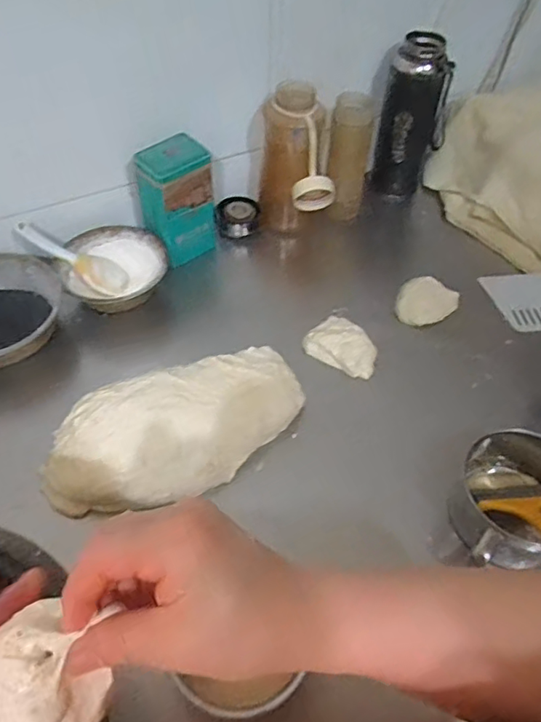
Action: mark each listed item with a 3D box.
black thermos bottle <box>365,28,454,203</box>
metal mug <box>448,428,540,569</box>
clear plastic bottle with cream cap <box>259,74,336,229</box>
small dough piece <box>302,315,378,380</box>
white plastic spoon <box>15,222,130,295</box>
[{"bbox_3d":[0.210,-0.375,0.905,0.087,0.253,0.088,-26,56,-20],"label":"black thermos bottle"},{"bbox_3d":[0.266,0.156,0.625,0.173,0.091,0.124,-25,56,-20],"label":"metal mug"},{"bbox_3d":[0.039,-0.283,0.845,0.107,0.217,0.093,-1,51,-2],"label":"clear plastic bottle with cream cap"},{"bbox_3d":[0.100,-0.021,0.768,0.099,0.028,0.066,33,58,23],"label":"small dough piece"},{"bbox_3d":[-0.275,-0.146,0.795,0.159,0.018,0.050,29,48,-21],"label":"white plastic spoon"}]

